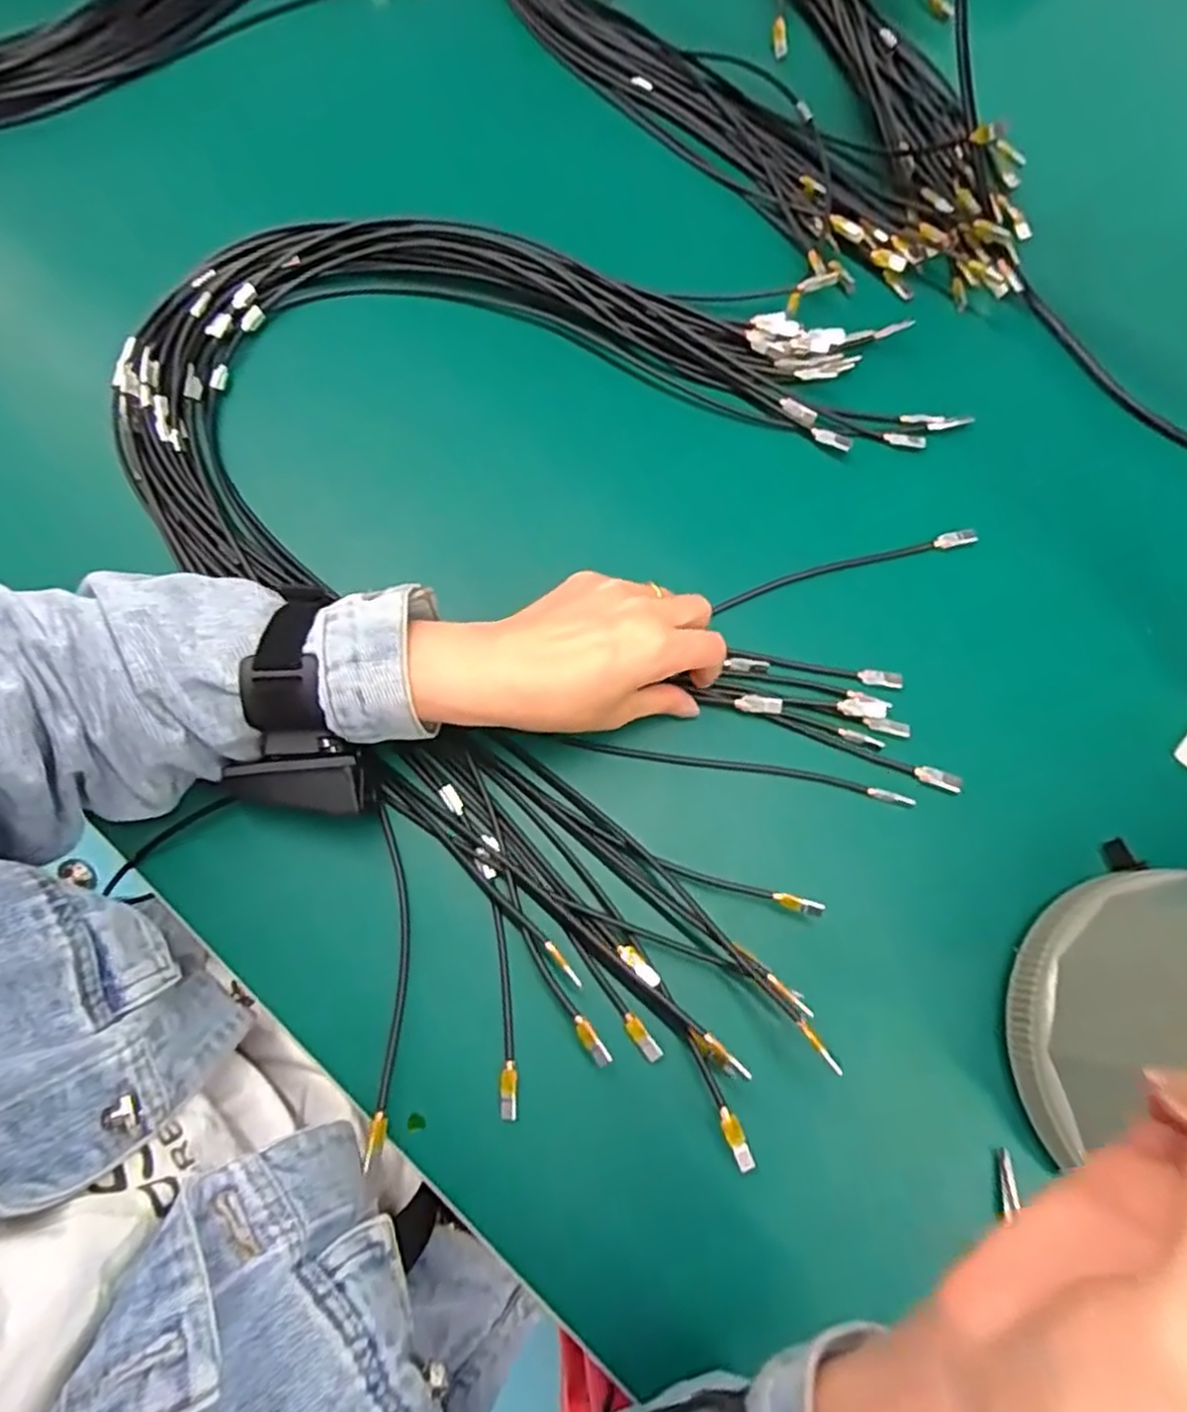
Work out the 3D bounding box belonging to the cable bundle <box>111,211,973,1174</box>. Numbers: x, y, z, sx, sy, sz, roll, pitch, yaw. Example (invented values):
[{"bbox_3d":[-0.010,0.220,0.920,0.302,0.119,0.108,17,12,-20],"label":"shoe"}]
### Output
[{"bbox_3d":[0.000,-0.088,0.421,0.430,0.040,0.555,-23,74,-10],"label":"cable bundle"}]

